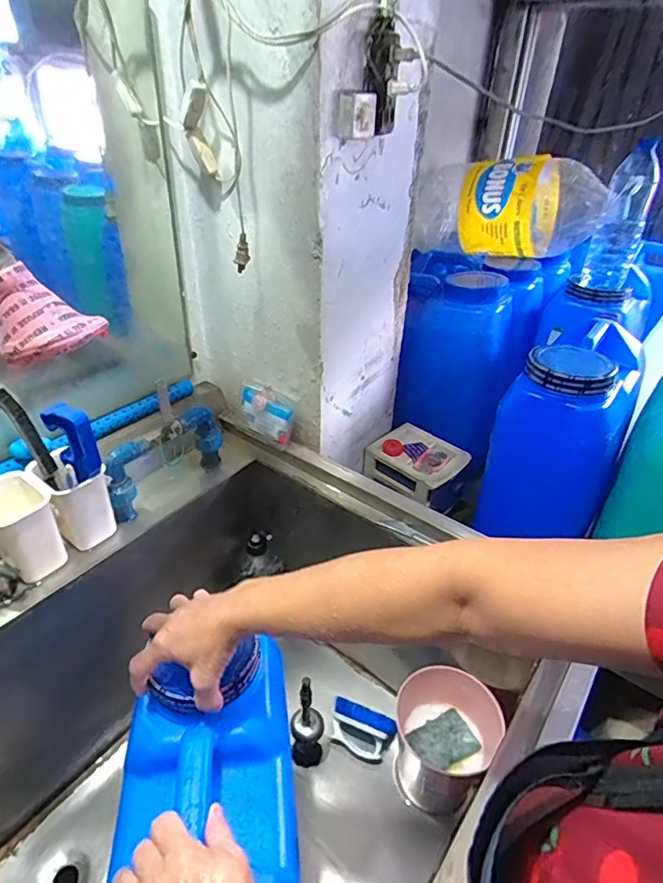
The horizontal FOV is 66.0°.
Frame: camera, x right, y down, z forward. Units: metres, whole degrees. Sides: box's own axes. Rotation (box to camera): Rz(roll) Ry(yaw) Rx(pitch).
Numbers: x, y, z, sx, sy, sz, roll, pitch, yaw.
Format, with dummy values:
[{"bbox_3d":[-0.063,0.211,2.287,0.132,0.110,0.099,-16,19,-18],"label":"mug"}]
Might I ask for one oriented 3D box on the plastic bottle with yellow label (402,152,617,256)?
[{"bbox_3d":[0.380,-0.534,1.159,0.397,0.200,0.195,11,36,12],"label":"plastic bottle with yellow label"}]

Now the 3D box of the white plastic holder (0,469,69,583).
[{"bbox_3d":[-0.386,0.114,0.637,0.075,0.123,0.086,-28,45,-35],"label":"white plastic holder"}]

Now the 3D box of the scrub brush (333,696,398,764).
[{"bbox_3d":[0.046,0.477,0.845,0.106,0.054,0.059,17,38,20],"label":"scrub brush"}]

